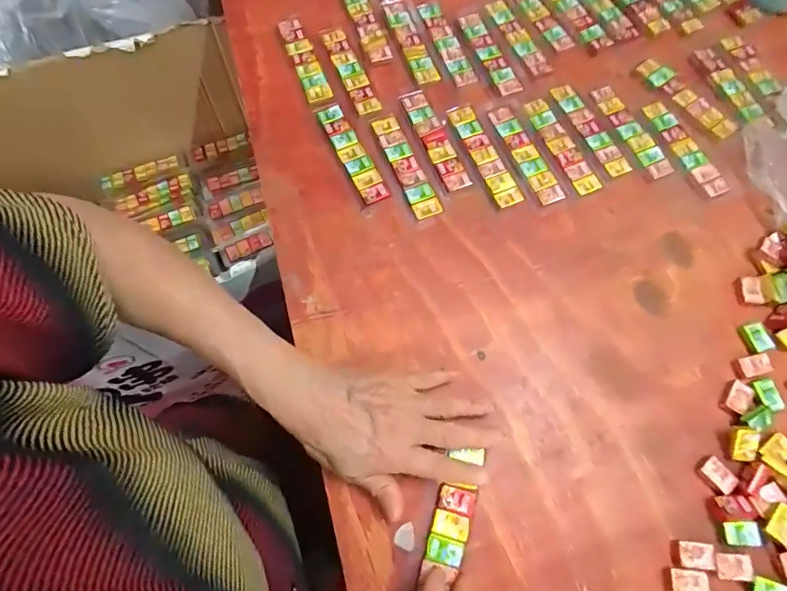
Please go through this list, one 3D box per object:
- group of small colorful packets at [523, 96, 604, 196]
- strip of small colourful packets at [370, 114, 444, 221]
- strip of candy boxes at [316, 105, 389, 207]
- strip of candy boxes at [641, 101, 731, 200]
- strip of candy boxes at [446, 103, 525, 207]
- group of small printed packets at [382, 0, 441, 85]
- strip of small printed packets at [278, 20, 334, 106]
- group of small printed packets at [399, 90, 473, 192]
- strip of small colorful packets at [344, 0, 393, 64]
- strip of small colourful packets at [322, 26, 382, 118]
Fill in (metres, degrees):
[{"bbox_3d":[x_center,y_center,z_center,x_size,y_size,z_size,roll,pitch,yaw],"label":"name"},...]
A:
[{"bbox_3d":[0.166,-0.149,0.457,0.027,0.004,0.114,-20,71,-8],"label":"group of small colorful packets"},{"bbox_3d":[0.012,-0.125,0.441,0.025,0.004,0.117,-21,71,-8],"label":"strip of small colourful packets"},{"bbox_3d":[-0.040,-0.138,0.446,0.025,0.005,0.116,-26,72,-10],"label":"strip of candy boxes"},{"bbox_3d":[0.292,-0.149,0.460,0.031,0.004,0.116,-22,71,-9],"label":"strip of candy boxes"},{"bbox_3d":[0.089,-0.138,0.449,0.026,0.004,0.118,-21,71,-8],"label":"strip of candy boxes"},{"bbox_3d":[0.018,-0.276,0.500,0.026,0.005,0.119,-19,71,-7],"label":"group of small printed packets"},{"bbox_3d":[-0.093,-0.249,0.490,0.027,0.010,0.115,-20,71,-8],"label":"strip of small printed packets"},{"bbox_3d":[0.041,-0.154,0.454,0.026,0.004,0.119,-20,71,-8],"label":"group of small printed packets"},{"bbox_3d":[-0.031,-0.301,0.506,0.026,0.007,0.120,-18,70,-7],"label":"strip of small colorful packets"},{"bbox_3d":[-0.045,-0.235,0.483,0.025,0.006,0.117,-22,71,-9],"label":"strip of small colourful packets"}]

